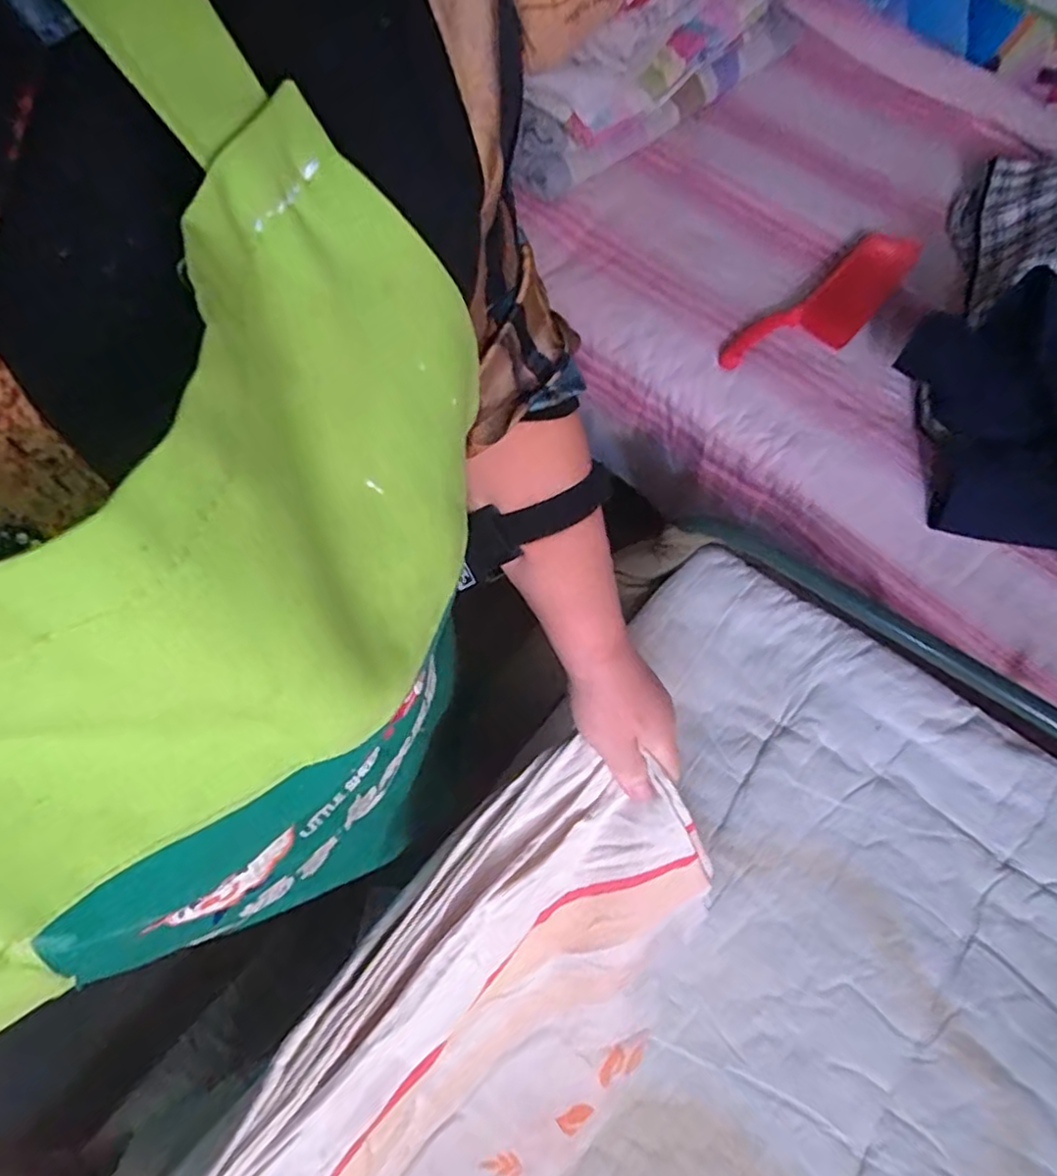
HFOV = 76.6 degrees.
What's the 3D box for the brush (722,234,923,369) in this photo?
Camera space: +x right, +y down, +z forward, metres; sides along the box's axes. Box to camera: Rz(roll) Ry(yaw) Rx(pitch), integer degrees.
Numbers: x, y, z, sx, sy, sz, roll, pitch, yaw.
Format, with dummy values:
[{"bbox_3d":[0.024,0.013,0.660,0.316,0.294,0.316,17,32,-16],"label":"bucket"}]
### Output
[{"bbox_3d":[0.420,-0.398,0.949,0.341,0.051,0.113,-35,70,-16],"label":"brush"}]

